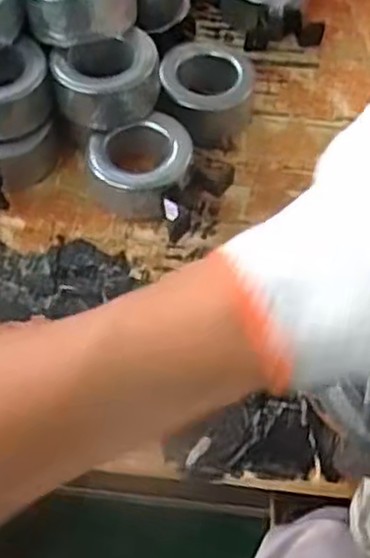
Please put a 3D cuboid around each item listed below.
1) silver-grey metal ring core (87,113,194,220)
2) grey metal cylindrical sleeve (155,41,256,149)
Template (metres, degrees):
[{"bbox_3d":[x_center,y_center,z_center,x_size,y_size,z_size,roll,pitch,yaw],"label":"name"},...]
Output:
[{"bbox_3d":[-0.028,-0.076,0.489,0.067,0.036,0.066,0,57,-1],"label":"silver-grey metal ring core"},{"bbox_3d":[0.015,-0.131,0.523,0.065,0.045,0.067,0,57,-1],"label":"grey metal cylindrical sleeve"}]

